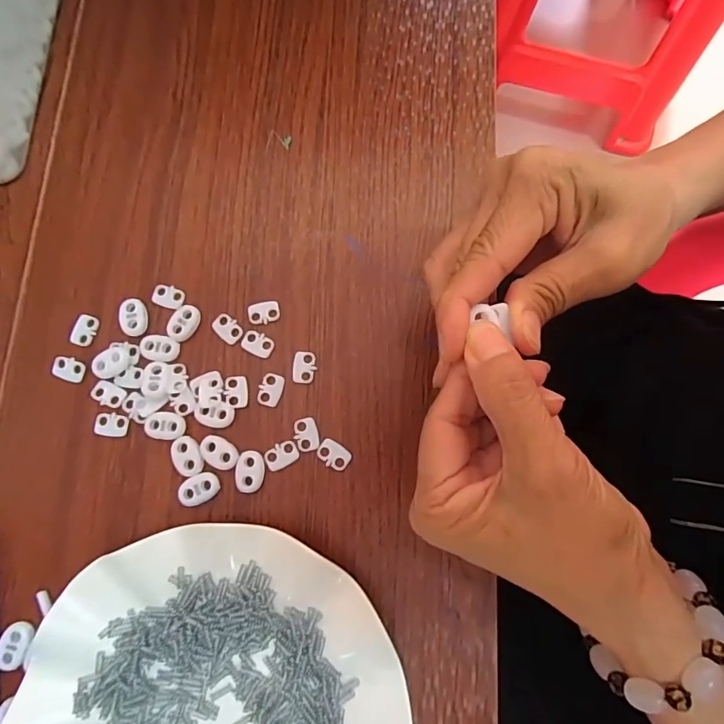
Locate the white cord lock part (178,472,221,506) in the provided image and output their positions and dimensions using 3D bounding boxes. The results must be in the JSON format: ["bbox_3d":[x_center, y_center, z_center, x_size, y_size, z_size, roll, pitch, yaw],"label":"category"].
[{"bbox_3d":[-0.091,0.070,0.259,0.023,0.004,0.016,-28,80,-6],"label":"white cord lock part"}]

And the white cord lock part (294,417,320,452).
[{"bbox_3d":[-0.032,0.041,0.268,0.013,0.004,0.018,-15,78,-4],"label":"white cord lock part"}]

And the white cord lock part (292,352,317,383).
[{"bbox_3d":[-0.034,0.003,0.276,0.013,0.004,0.019,4,78,0],"label":"white cord lock part"}]

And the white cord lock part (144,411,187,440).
[{"bbox_3d":[-0.112,0.036,0.267,0.022,0.004,0.015,3,78,0],"label":"white cord lock part"}]

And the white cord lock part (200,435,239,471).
[{"bbox_3d":[-0.081,0.051,0.263,0.022,0.004,0.015,29,79,6],"label":"white cord lock part"}]

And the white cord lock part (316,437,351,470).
[{"bbox_3d":[-0.016,0.052,0.265,0.020,0.004,0.013,30,79,6],"label":"white cord lock part"}]

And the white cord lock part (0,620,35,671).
[{"bbox_3d":[-0.182,0.147,0.243,0.015,0.004,0.022,13,78,2],"label":"white cord lock part"}]

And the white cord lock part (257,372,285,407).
[{"bbox_3d":[-0.053,0.016,0.272,0.013,0.004,0.019,15,78,3],"label":"white cord lock part"}]

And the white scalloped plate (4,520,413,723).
[{"bbox_3d":[-0.073,0.176,0.230,0.183,0.026,0.179,0,78,0],"label":"white scalloped plate"}]

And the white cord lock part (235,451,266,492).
[{"bbox_3d":[-0.063,0.061,0.263,0.016,0.004,0.022,10,78,2],"label":"white cord lock part"}]

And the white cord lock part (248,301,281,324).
[{"bbox_3d":[-0.059,-0.030,0.282,0.019,0.004,0.013,-9,78,-2],"label":"white cord lock part"}]

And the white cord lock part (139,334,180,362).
[{"bbox_3d":[-0.120,-0.009,0.276,0.023,0.004,0.015,6,78,1],"label":"white cord lock part"}]

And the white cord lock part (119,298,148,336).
[{"bbox_3d":[-0.136,-0.027,0.281,0.015,0.005,0.022,-9,78,-2],"label":"white cord lock part"}]

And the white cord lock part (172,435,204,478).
[{"bbox_3d":[-0.099,0.052,0.263,0.016,0.004,0.023,-17,79,-4],"label":"white cord lock part"}]

